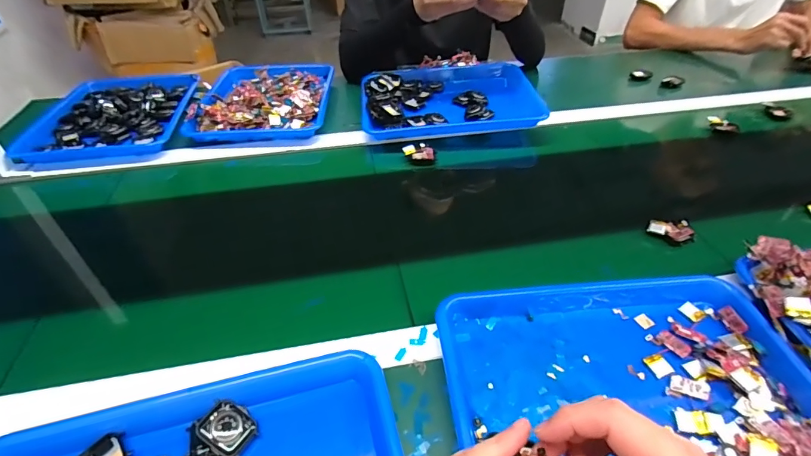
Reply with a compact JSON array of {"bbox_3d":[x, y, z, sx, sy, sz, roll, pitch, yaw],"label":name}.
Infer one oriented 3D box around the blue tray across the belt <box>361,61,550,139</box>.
[{"bbox_3d":[0.085,-0.262,0.817,0.329,0.042,0.243,-1,43,0],"label":"blue tray across the belt"}]

